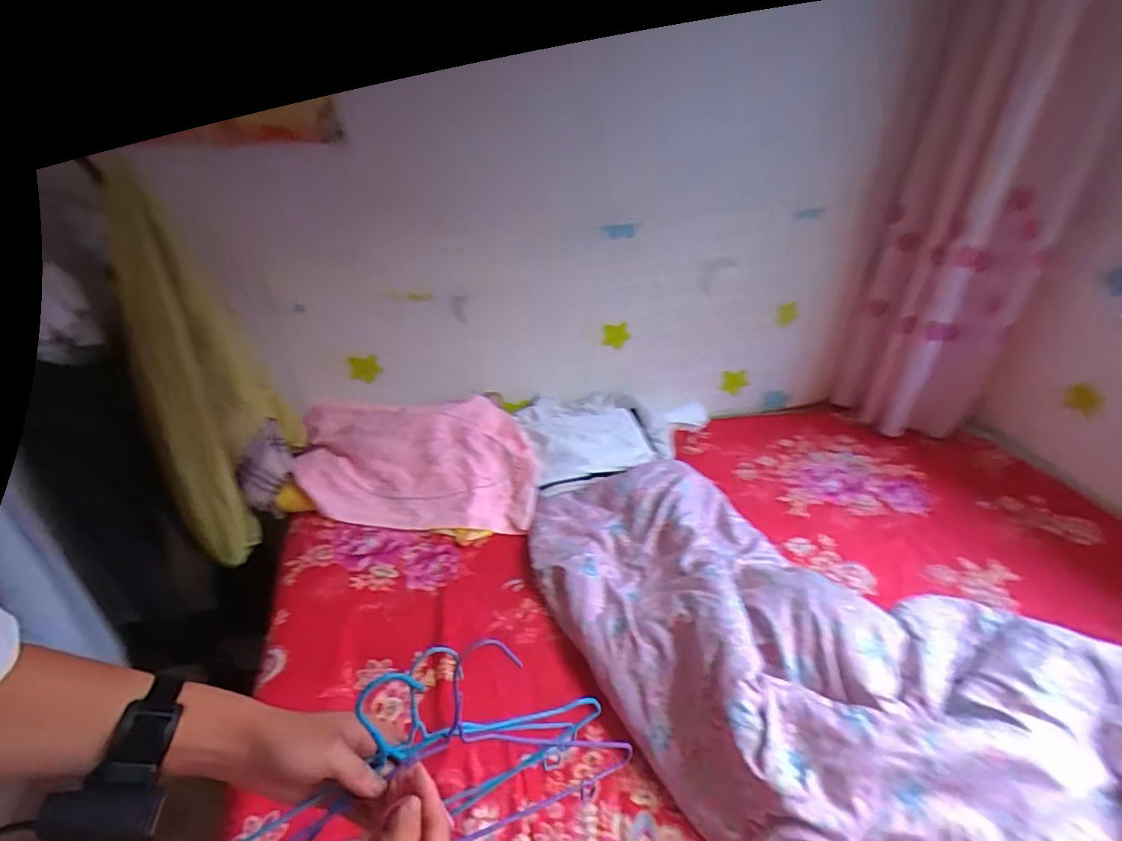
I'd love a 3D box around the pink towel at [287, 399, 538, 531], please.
[{"bbox_3d":[-0.365,0.105,1.359,0.593,0.082,0.374,-2,63,-4],"label":"pink towel"}]

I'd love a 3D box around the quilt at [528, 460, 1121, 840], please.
[{"bbox_3d":[0.492,0.416,0.863,1.424,0.143,0.664,19,34,32],"label":"quilt"}]

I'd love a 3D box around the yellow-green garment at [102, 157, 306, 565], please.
[{"bbox_3d":[-0.712,-0.064,1.095,0.279,0.685,0.136,-17,32,-26],"label":"yellow-green garment"}]

